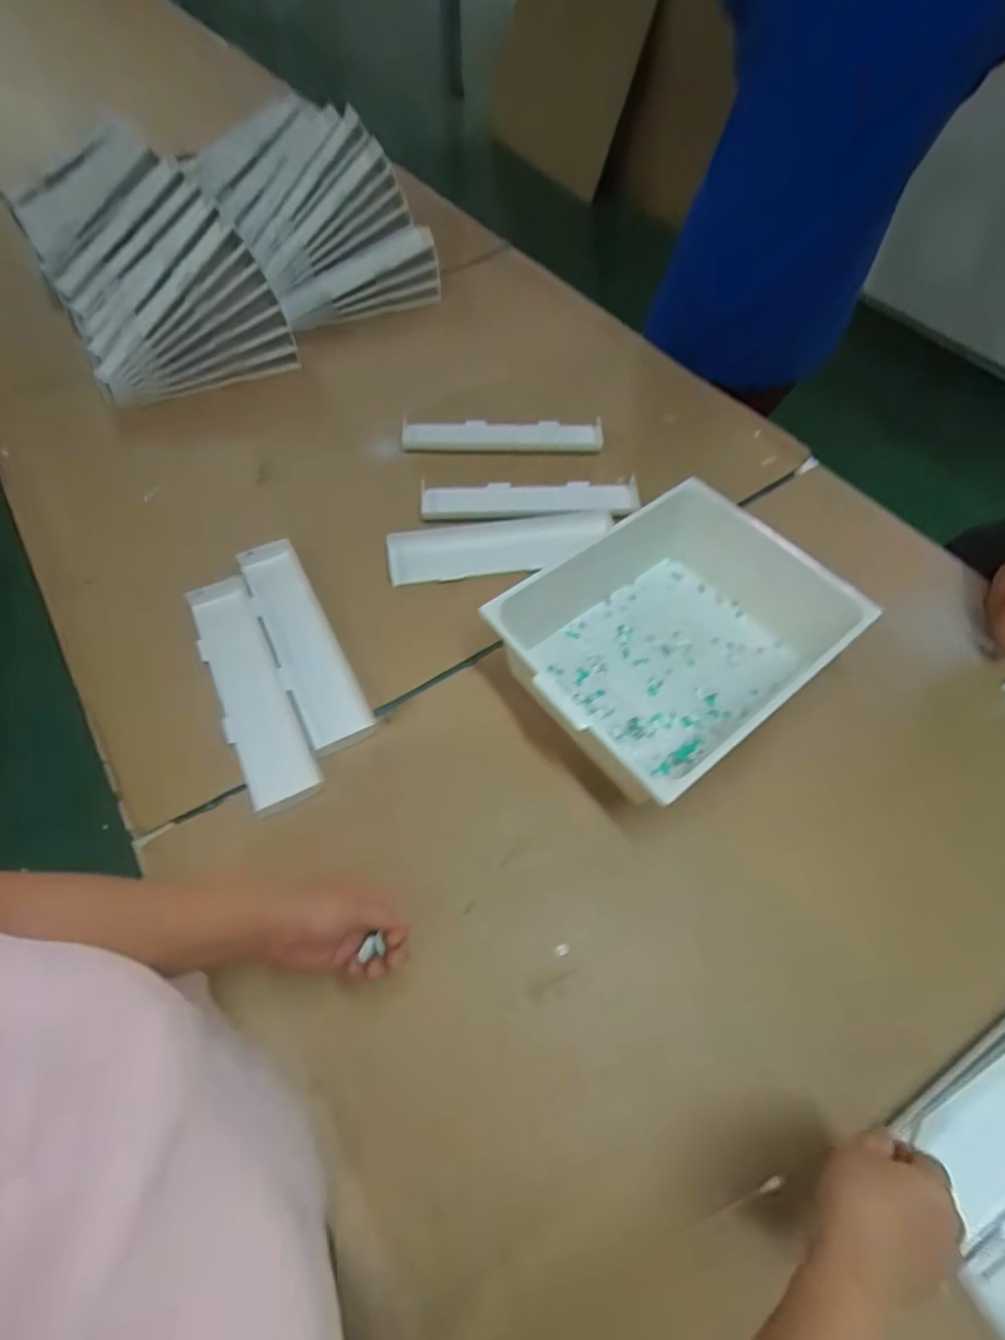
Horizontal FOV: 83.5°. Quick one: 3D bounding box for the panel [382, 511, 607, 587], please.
[{"bbox_3d":[-0.005,-0.182,0.853,0.326,0.092,0.019,-6,45,-6],"label":"panel"}]

